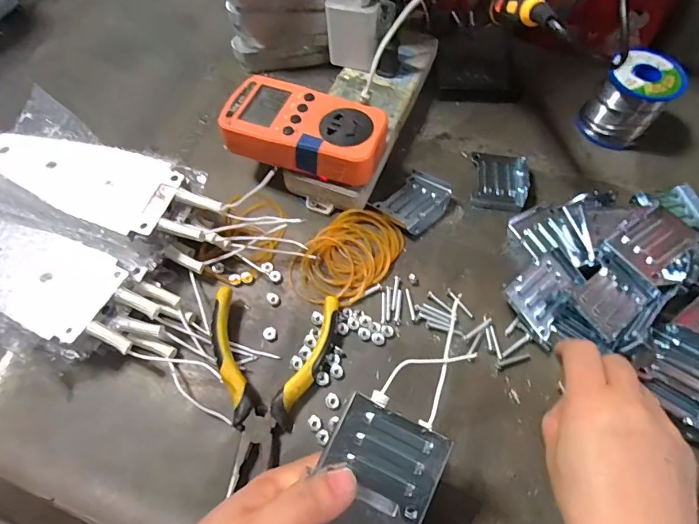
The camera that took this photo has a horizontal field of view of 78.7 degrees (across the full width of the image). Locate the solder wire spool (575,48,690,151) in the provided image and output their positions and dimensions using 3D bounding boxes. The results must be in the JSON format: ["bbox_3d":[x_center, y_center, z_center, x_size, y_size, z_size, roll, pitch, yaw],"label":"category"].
[{"bbox_3d":[0.268,-0.155,0.408,0.059,0.065,0.059,0,62,-1],"label":"solder wire spool"}]

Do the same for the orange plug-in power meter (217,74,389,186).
[{"bbox_3d":[-0.035,-0.107,0.345,0.126,0.028,0.067,17,63,8],"label":"orange plug-in power meter"}]

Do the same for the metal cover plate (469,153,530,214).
[{"bbox_3d":[0.137,-0.074,0.388,0.049,0.011,0.063,10,62,4],"label":"metal cover plate"}]

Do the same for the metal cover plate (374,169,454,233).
[{"bbox_3d":[0.058,-0.055,0.370,0.060,0.013,0.047,-38,69,-19],"label":"metal cover plate"}]

